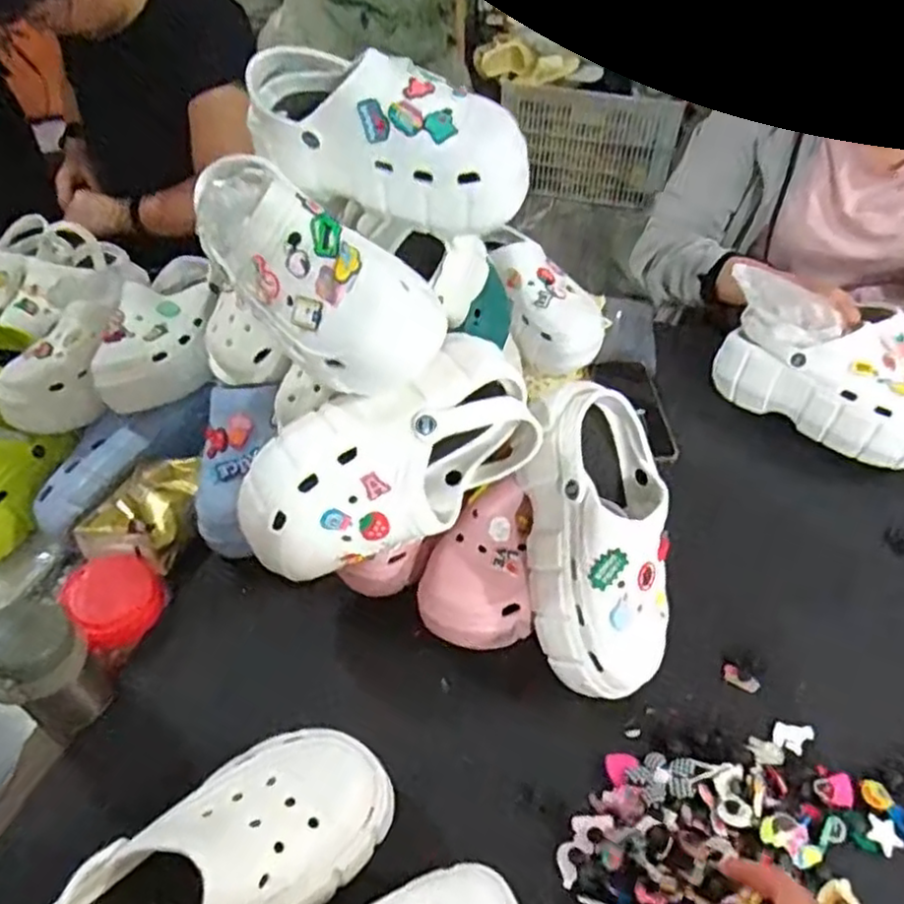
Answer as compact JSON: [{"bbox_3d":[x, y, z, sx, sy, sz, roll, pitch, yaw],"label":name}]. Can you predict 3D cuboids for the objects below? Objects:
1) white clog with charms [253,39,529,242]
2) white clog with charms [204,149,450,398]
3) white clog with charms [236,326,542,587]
[{"bbox_3d":[-0.060,-0.262,0.576,0.246,0.103,0.092,24,52,20],"label":"white clog with charms"},{"bbox_3d":[-0.114,-0.150,0.544,0.241,0.092,0.105,41,57,6],"label":"white clog with charms"},{"bbox_3d":[-0.058,0.004,0.602,0.258,0.137,0.110,-29,23,-2],"label":"white clog with charms"}]

